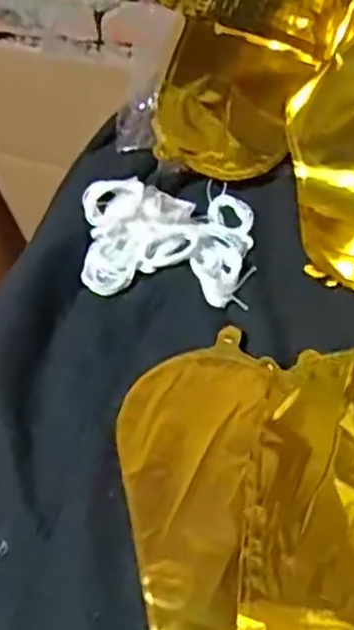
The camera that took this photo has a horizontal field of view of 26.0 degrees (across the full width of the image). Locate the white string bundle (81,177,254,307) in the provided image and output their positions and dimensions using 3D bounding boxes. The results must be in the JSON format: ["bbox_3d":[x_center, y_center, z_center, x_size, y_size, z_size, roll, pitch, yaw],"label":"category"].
[{"bbox_3d":[-0.007,-0.058,0.558,0.121,0.040,0.104,-4,53,7],"label":"white string bundle"}]

